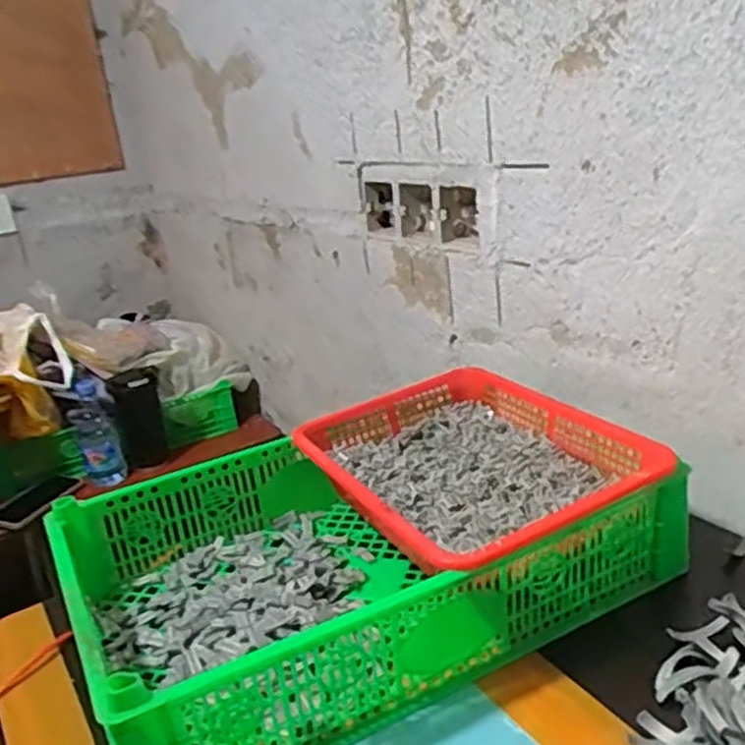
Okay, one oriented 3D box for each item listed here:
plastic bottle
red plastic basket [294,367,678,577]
[{"bbox_3d":[-0.513,0.107,1.416,0.085,0.191,0.066,-14,21,-21],"label":"plastic bottle"},{"bbox_3d":[0.089,0.090,0.702,0.243,0.069,0.300,-16,22,-25],"label":"red plastic basket"}]

